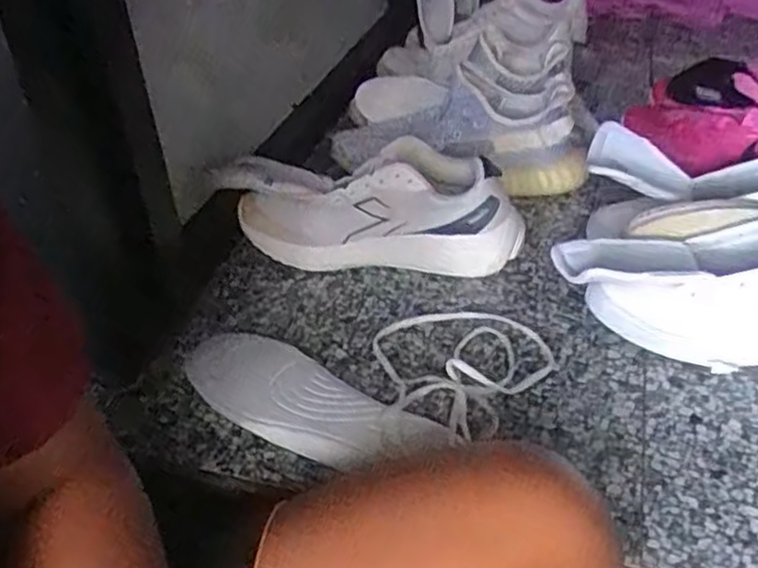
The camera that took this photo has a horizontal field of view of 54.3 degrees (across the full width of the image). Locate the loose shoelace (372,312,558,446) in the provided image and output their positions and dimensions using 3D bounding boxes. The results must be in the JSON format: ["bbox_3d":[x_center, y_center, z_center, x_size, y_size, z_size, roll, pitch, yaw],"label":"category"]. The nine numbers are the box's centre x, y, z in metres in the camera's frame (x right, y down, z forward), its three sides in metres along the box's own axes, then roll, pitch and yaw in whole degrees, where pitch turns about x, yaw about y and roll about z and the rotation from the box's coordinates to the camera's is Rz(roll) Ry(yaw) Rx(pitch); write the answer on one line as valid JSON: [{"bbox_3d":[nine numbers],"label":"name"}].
[{"bbox_3d":[0.061,0.057,0.626,0.148,0.030,0.159,23,44,32],"label":"loose shoelace"}]

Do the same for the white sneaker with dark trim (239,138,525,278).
[{"bbox_3d":[0.001,-0.079,0.758,0.280,0.101,0.099,1,36,7],"label":"white sneaker with dark trim"}]

